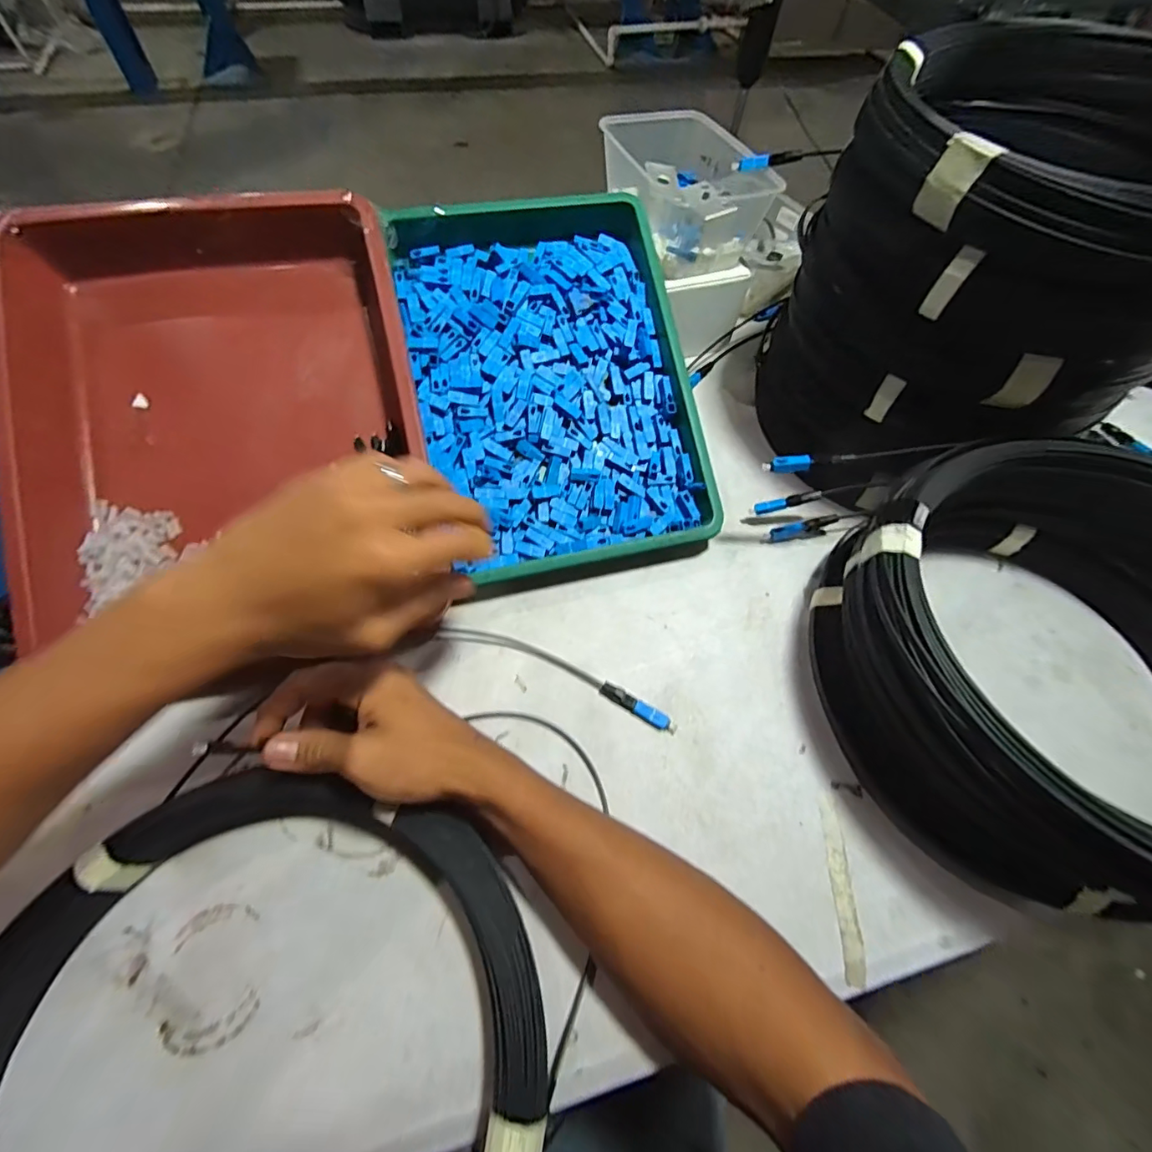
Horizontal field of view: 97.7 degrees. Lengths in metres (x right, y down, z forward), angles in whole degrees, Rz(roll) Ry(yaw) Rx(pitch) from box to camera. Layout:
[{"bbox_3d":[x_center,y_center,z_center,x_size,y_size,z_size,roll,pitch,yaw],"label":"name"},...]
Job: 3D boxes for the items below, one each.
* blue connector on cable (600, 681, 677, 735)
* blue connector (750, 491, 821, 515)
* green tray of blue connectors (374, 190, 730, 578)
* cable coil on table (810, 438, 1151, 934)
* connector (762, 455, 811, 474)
[{"bbox_3d":[0.045,0.094,0.361,0.059,0.007,0.011,29,62,13],"label":"blue connector on cable"},{"bbox_3d":[0.181,-0.063,0.436,0.058,0.009,0.011,-13,59,12],"label":"blue connector"},{"bbox_3d":[-0.019,-0.165,0.425,0.220,0.032,0.316,-11,84,-9],"label":"green tray of blue connectors"},{"bbox_3d":[0.316,0.058,0.325,0.274,0.137,0.267,1,60,-2],"label":"cable coil on table"},{"bbox_3d":[0.154,-0.081,0.368,0.033,0.006,0.012,-5,59,12],"label":"connector"}]

